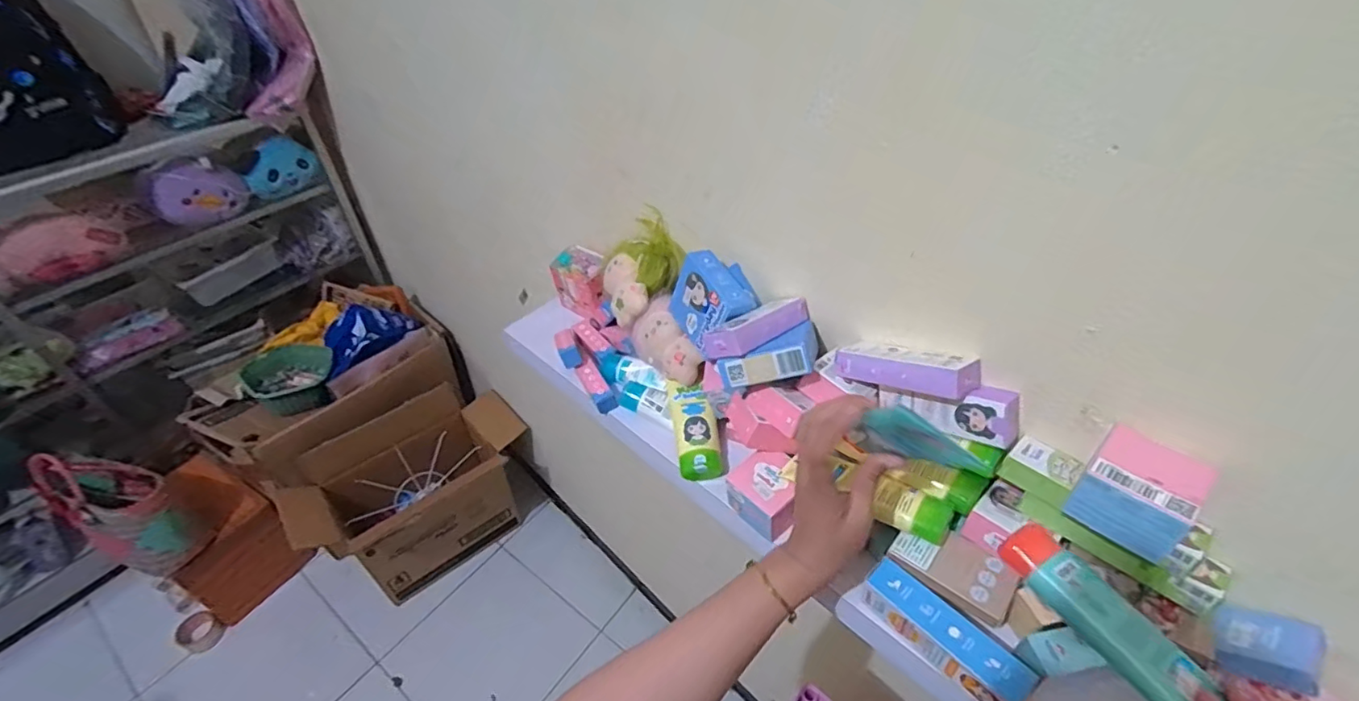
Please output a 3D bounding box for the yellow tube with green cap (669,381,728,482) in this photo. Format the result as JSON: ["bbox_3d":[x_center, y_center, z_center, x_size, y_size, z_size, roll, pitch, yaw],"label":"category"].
[{"bbox_3d":[0.018,0.083,0.628,0.047,0.027,0.122,-4,43,-5],"label":"yellow tube with green cap"}]

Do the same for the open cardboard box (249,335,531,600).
[{"bbox_3d":[-0.682,0.324,1.471,0.537,0.446,0.317,-33,53,-31],"label":"open cardboard box"}]

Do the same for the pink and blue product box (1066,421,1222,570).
[{"bbox_3d":[0.315,0.096,0.394,0.064,0.046,0.061,-33,53,-32],"label":"pink and blue product box"}]

